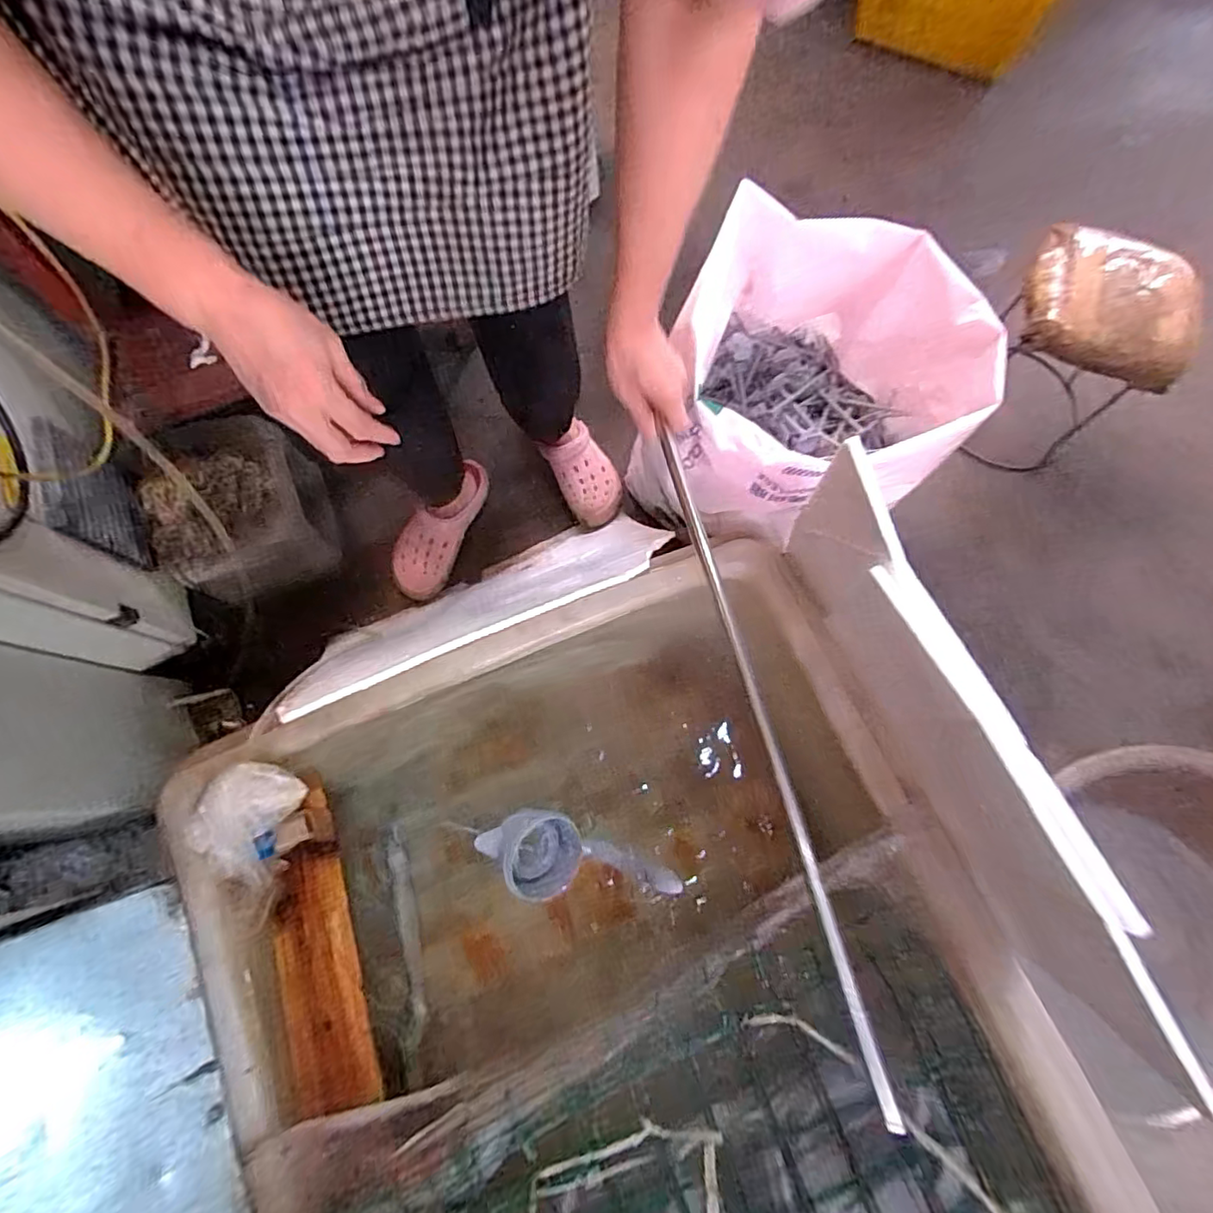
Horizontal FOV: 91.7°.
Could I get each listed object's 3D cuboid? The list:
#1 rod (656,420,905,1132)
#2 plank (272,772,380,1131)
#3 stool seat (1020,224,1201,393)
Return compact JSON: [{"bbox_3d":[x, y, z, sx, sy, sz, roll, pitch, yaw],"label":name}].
[{"bbox_3d":[0.157,0.149,0.547,0.013,0.017,0.663,-17,86,-5],"label":"rod"},{"bbox_3d":[-0.334,0.375,0.664,0.086,0.027,0.335,-19,75,-6],"label":"plank"},{"bbox_3d":[0.749,-0.446,0.864,0.247,0.071,0.241,21,75,6],"label":"stool seat"}]

